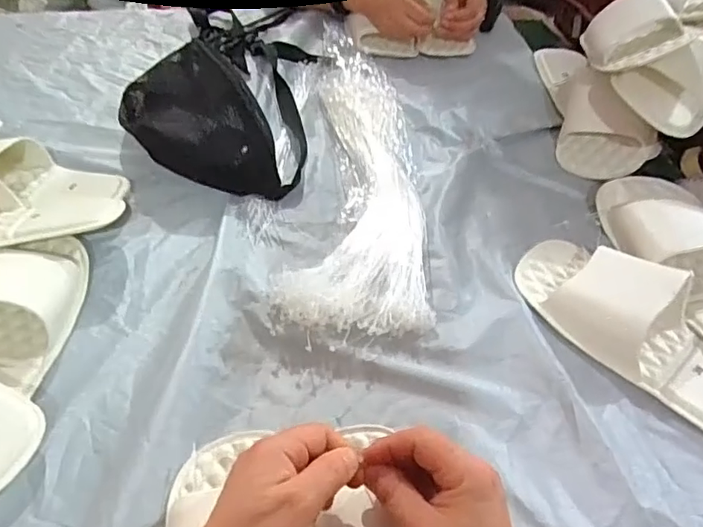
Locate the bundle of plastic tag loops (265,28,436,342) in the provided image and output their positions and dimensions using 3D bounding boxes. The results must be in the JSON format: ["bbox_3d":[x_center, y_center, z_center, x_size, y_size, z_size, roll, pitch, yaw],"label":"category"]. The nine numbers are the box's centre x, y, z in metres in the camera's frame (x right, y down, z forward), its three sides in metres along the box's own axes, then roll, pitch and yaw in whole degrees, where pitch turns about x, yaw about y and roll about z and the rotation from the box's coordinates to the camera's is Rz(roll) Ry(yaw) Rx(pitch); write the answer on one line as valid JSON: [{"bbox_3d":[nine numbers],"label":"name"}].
[{"bbox_3d":[0.021,-0.109,0.637,0.148,0.051,0.452,7,47,1],"label":"bundle of plastic tag loops"}]

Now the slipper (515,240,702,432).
[{"bbox_3d":[0.280,0.055,0.513,0.276,0.054,0.114,37,54,26],"label":"slipper"}]

